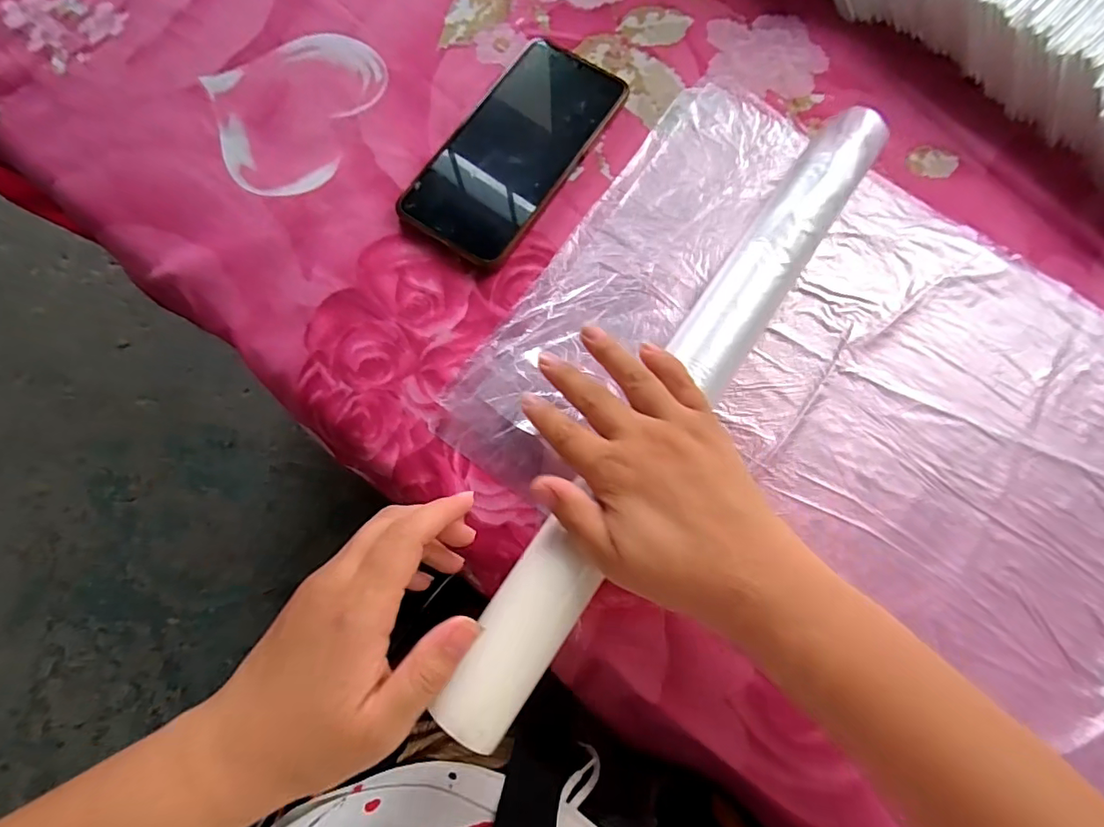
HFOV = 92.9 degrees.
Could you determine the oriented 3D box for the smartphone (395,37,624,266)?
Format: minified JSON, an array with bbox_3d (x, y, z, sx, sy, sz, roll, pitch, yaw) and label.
[{"bbox_3d":[-0.022,-0.169,0.333,0.075,0.012,0.160,32,79,6],"label":"smartphone"}]

